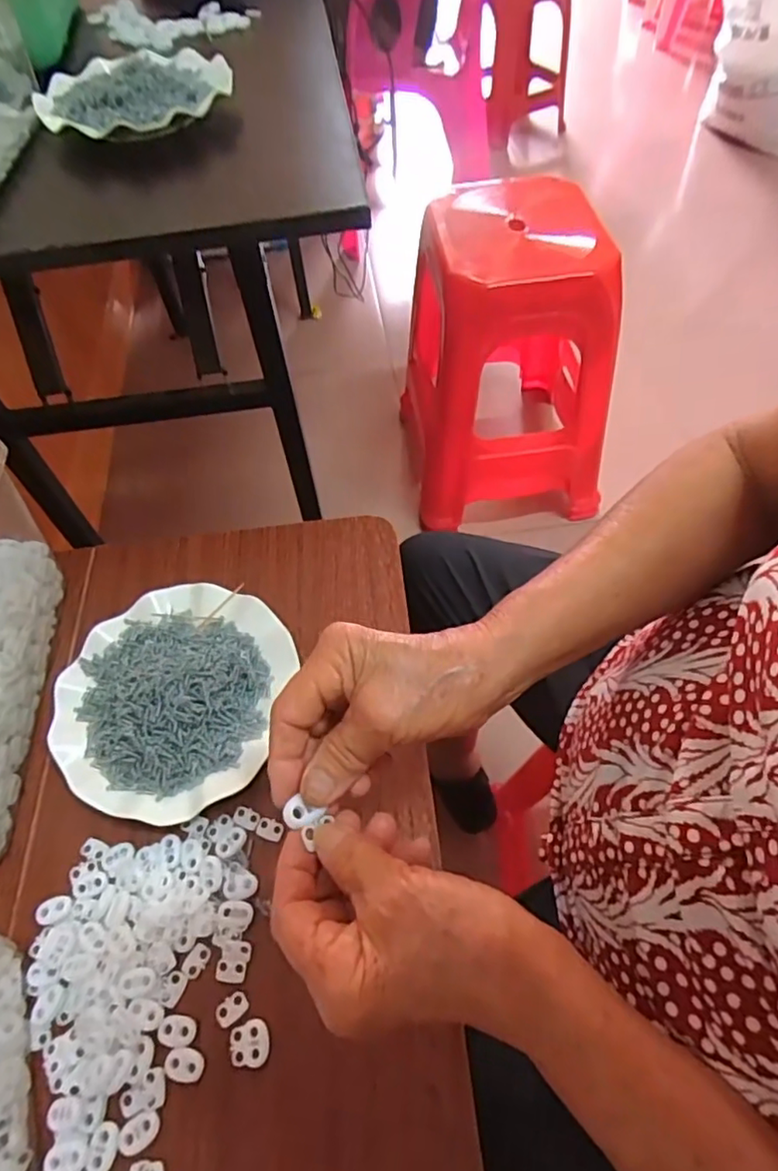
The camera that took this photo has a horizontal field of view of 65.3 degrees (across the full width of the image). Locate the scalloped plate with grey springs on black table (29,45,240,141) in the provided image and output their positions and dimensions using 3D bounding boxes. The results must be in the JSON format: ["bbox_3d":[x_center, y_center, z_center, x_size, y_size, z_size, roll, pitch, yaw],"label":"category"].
[{"bbox_3d":[-0.244,-0.477,0.578,0.182,0.031,0.171,-11,56,-4],"label":"scalloped plate with grey springs on black table"}]

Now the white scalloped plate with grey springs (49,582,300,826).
[{"bbox_3d":[-0.169,0.078,0.462,0.169,0.047,0.180,-1,56,2],"label":"white scalloped plate with grey springs"}]

